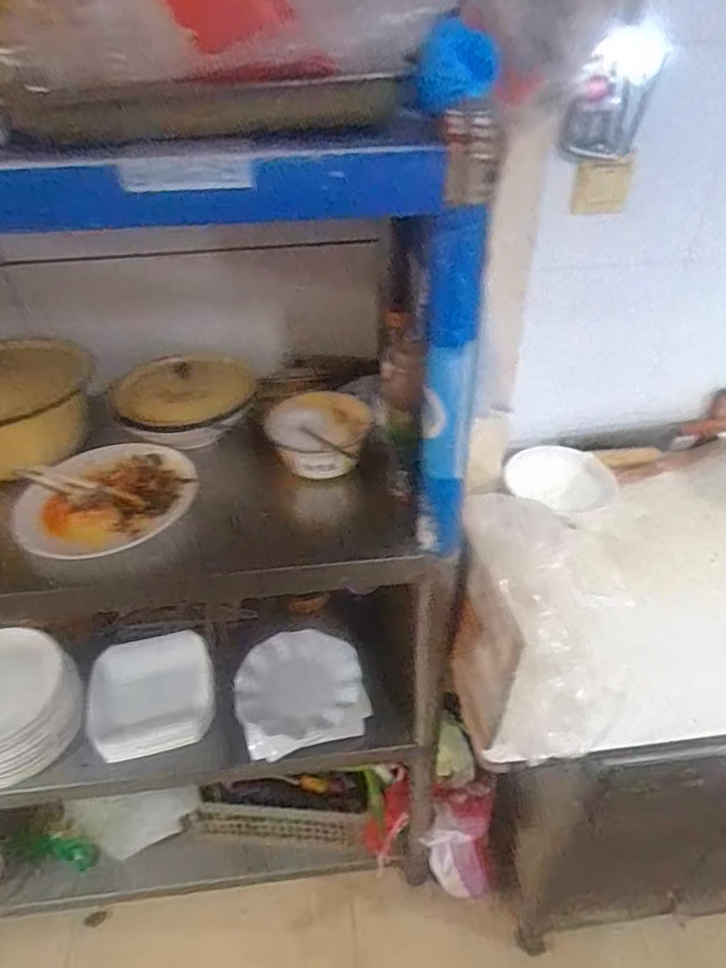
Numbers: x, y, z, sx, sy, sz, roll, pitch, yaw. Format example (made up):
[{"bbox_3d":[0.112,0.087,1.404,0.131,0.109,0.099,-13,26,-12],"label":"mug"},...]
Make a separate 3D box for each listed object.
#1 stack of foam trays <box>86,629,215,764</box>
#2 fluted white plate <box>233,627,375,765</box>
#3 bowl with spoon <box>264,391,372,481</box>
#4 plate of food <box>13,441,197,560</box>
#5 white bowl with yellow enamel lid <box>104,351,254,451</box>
[{"bbox_3d":[-0.355,0.351,1.054,0.200,0.057,0.193,-9,39,-9],"label":"stack of foam trays"},{"bbox_3d":[-0.109,0.350,1.084,0.211,0.033,0.196,-9,47,-13],"label":"fluted white plate"},{"bbox_3d":[-0.063,-0.073,0.915,0.141,0.057,0.140,-1,39,1],"label":"bowl with spoon"},{"bbox_3d":[-0.342,0.021,0.848,0.224,0.029,0.219,-1,39,1],"label":"plate of food"},{"bbox_3d":[-0.276,-0.117,0.945,0.169,0.090,0.198,-26,45,-27],"label":"white bowl with yellow enamel lid"}]

